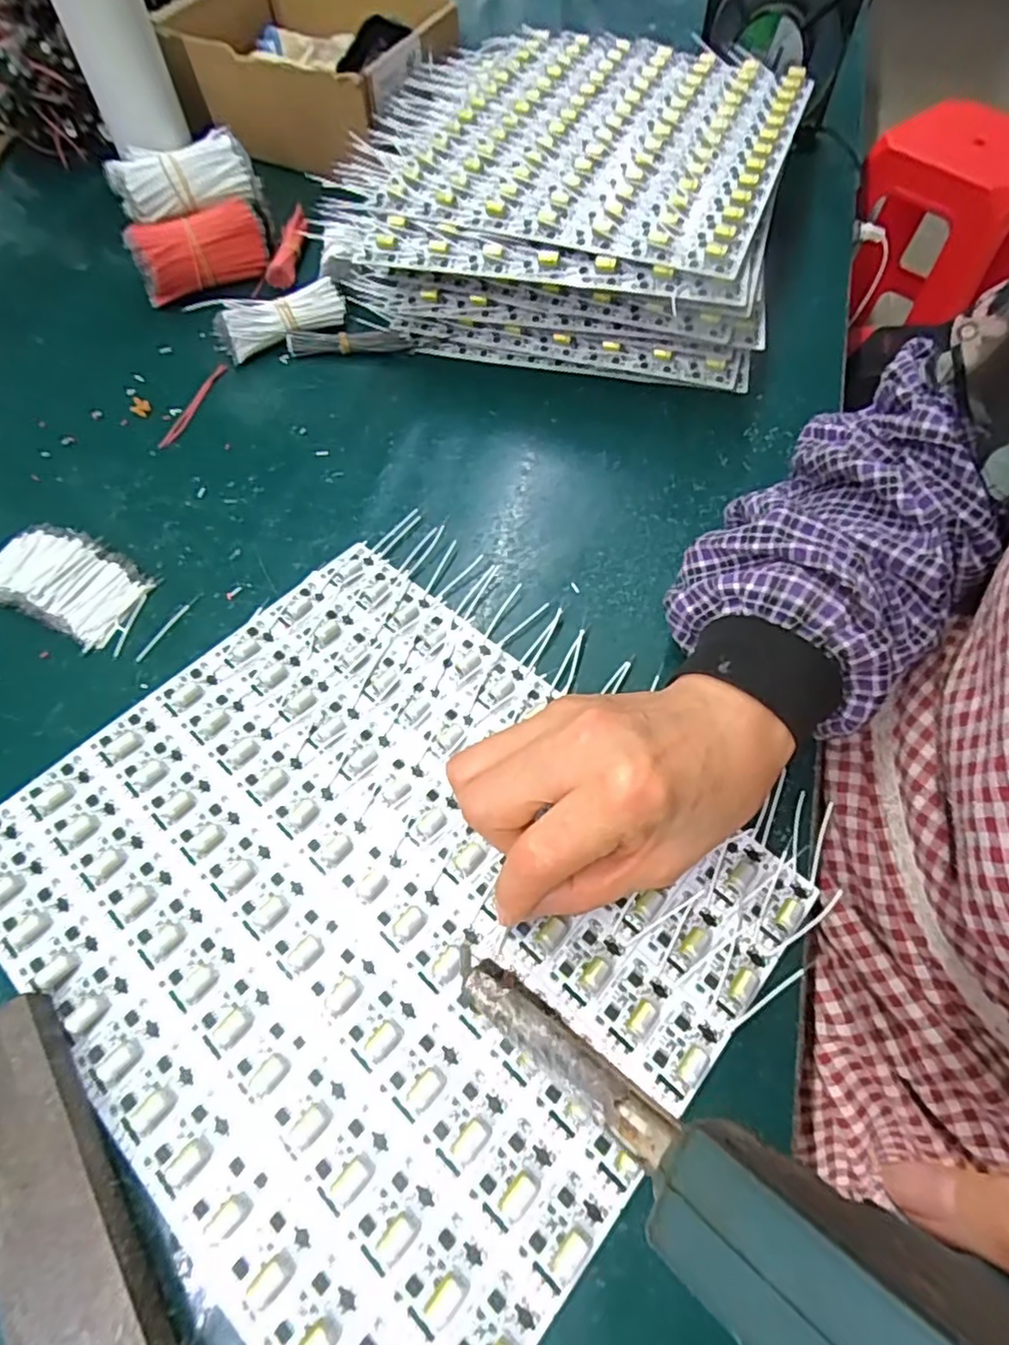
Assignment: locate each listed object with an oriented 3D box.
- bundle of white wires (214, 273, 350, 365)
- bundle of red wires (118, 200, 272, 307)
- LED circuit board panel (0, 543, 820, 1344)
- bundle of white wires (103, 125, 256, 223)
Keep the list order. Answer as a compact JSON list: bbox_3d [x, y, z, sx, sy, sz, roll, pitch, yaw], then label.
[{"bbox_3d":[-0.161,-0.258,0.460,0.091,0.032,0.038,-26,62,-14],"label":"bundle of white wires"},{"bbox_3d":[-0.226,-0.314,0.479,0.096,0.045,0.037,-30,63,-16],"label":"bundle of red wires"},{"bbox_3d":[-0.057,0.085,0.269,0.285,0.007,0.239,38,66,20],"label":"LED circuit board panel"},{"bbox_3d":[-0.233,-0.364,0.465,0.097,0.030,0.049,-30,63,-16],"label":"bundle of white wires"}]

